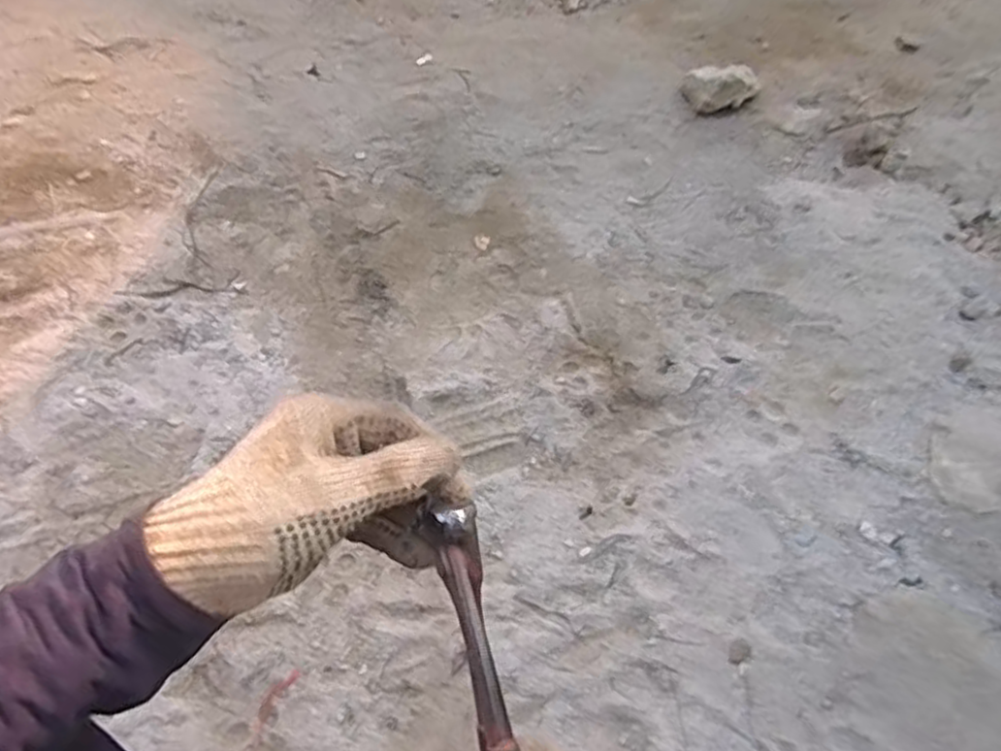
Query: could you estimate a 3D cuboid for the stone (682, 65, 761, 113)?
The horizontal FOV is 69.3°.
[{"bbox_3d":[0.321,-0.419,1.039,0.105,0.047,0.077,-19,62,-8],"label":"stone"}]

